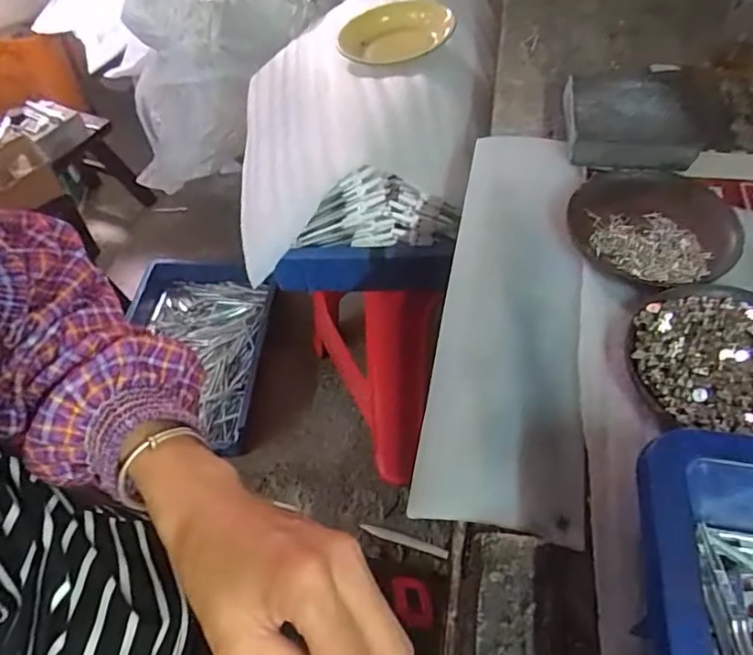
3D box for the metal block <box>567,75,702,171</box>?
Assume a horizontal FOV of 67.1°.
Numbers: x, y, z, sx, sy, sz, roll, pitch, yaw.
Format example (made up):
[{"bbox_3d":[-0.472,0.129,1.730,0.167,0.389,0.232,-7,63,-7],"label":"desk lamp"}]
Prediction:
[{"bbox_3d":[0.221,-0.181,0.499,0.102,0.025,0.117,5,54,7],"label":"metal block"}]

